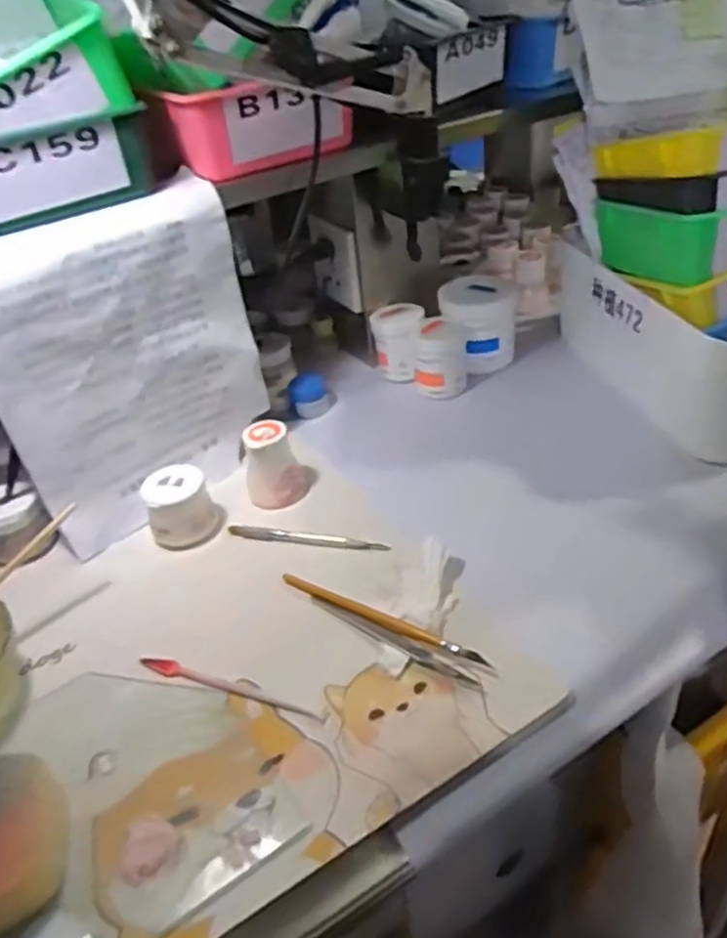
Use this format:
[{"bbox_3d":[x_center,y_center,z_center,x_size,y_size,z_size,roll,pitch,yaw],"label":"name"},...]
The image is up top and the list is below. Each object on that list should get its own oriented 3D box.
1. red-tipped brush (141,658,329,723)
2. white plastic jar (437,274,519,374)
[{"bbox_3d":[-0.087,0.141,0.459,0.140,0.007,0.009,9,40,21],"label":"red-tipped brush"},{"bbox_3d":[0.117,-0.154,0.740,0.071,0.082,0.069,-5,37,4],"label":"white plastic jar"}]

